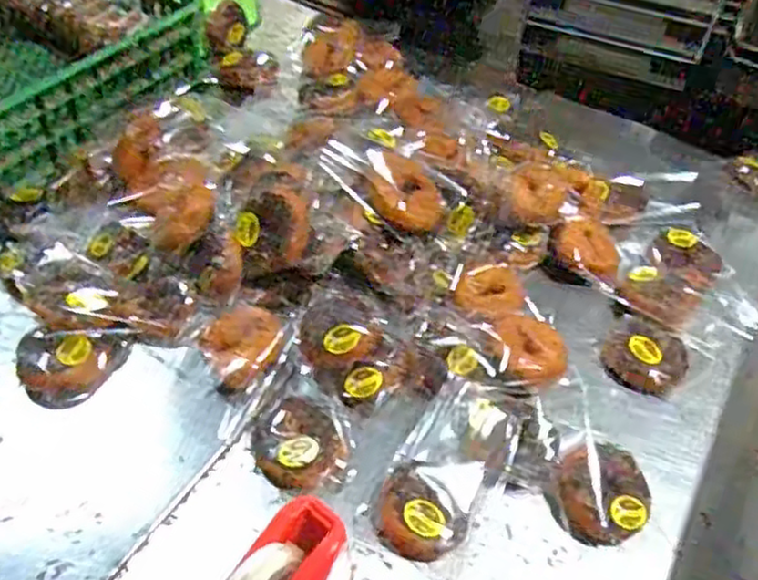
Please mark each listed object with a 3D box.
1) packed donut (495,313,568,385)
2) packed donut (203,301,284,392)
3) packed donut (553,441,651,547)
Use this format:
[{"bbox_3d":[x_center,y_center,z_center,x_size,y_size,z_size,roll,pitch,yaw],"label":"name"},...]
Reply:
[{"bbox_3d":[0.184,0.072,0.836,0.082,0.036,0.102,1,47,-4],"label":"packed donut"},{"bbox_3d":[-0.154,0.063,0.816,0.086,0.029,0.092,2,49,-2],"label":"packed donut"},{"bbox_3d":[0.227,0.207,0.714,0.092,0.031,0.097,9,49,5],"label":"packed donut"}]

